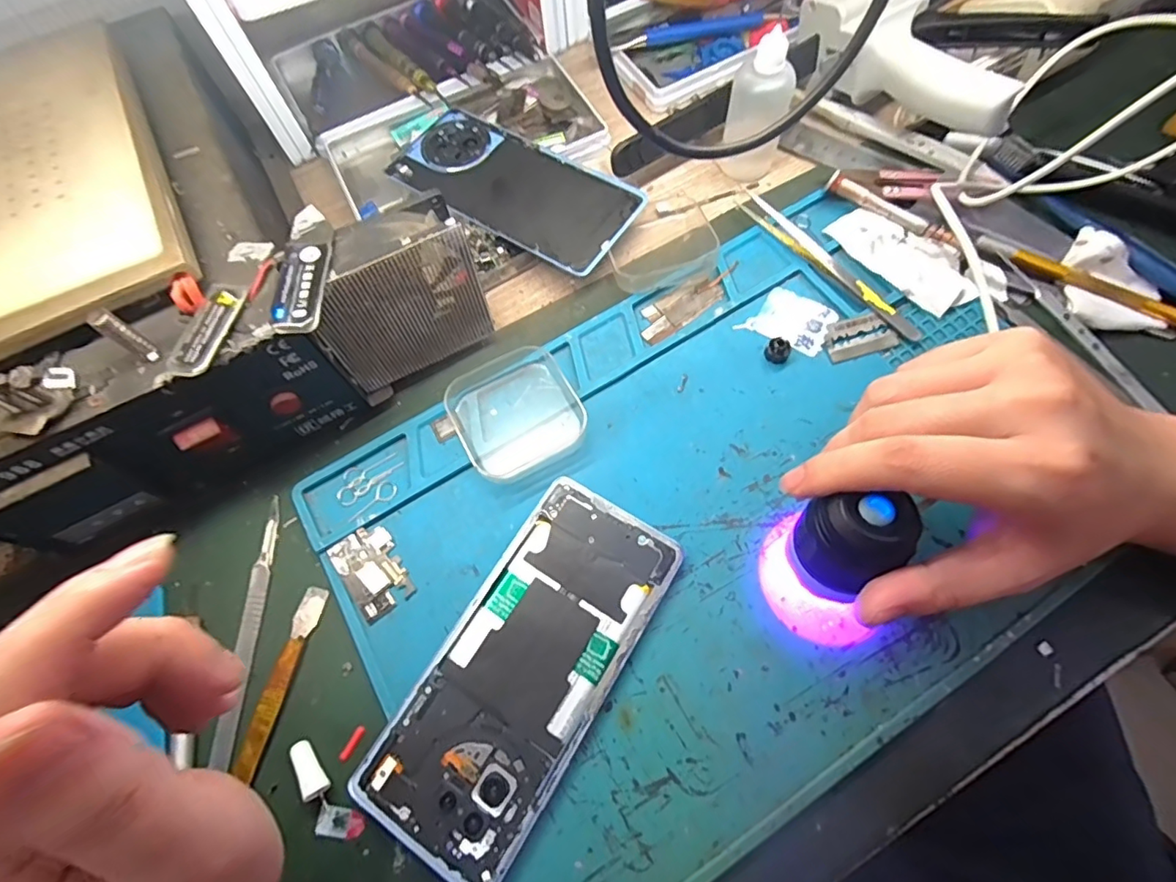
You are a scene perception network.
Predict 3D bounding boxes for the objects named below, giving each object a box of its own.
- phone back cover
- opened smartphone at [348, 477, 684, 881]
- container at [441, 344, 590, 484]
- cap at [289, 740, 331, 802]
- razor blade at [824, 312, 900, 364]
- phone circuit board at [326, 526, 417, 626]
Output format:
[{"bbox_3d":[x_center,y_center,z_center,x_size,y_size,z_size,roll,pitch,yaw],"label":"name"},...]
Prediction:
[{"bbox_3d":[-0.047,-0.161,0.343,0.157,0.004,0.073,32,72,15],"label":"phone back cover"},{"bbox_3d":[-0.027,0.099,0.245,0.073,0.012,0.161,30,73,14],"label":"opened smartphone"},{"bbox_3d":[-0.037,-0.014,0.289,0.065,0.015,0.063,-29,70,-9],"label":"container"},{"bbox_3d":[-0.121,0.142,0.236,0.010,0.007,0.024,-32,70,-10],"label":"cap"},{"bbox_3d":[0.151,-0.059,0.303,0.039,0.004,0.023,-18,82,0],"label":"razor blade"},{"bbox_3d":[-0.106,0.063,0.268,0.029,0.004,0.044,-36,71,-11],"label":"phone circuit board"}]

